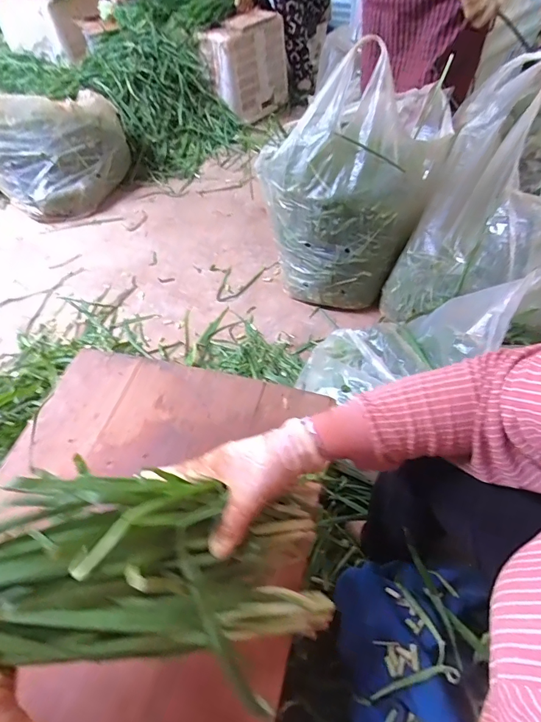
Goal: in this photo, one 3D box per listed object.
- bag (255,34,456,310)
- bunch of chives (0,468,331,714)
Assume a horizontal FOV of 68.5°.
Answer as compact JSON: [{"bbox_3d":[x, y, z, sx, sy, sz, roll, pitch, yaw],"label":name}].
[{"bbox_3d":[0.202,-0.433,1.062,0.464,0.498,0.313,4,53,6],"label":"bag"},{"bbox_3d":[-0.181,0.175,0.266,0.497,0.095,0.158,-1,48,-30],"label":"bunch of chives"}]

